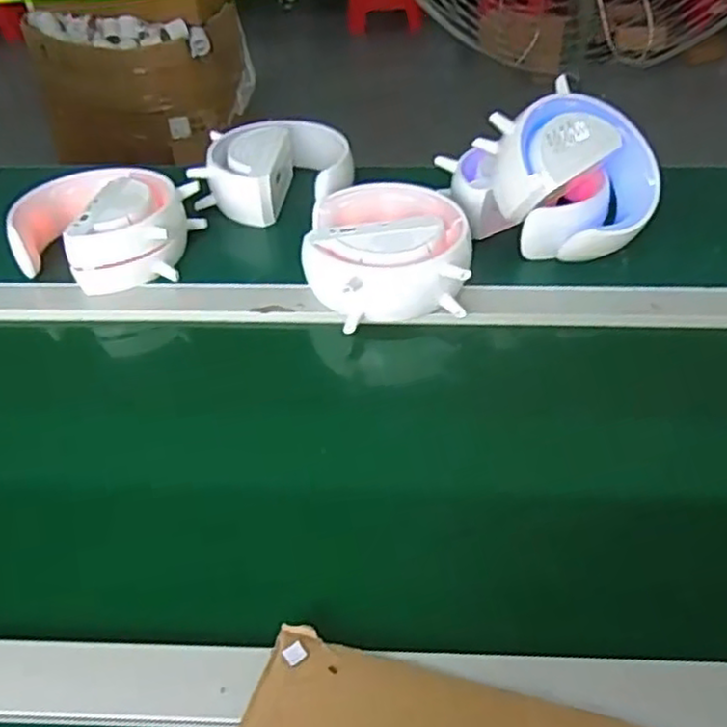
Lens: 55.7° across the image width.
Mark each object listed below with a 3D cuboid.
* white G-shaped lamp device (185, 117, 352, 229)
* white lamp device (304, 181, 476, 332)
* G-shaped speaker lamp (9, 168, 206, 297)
[{"bbox_3d":[-0.091,-0.210,0.748,0.154,0.055,0.151,-1,42,1],"label":"white G-shaped lamp device"},{"bbox_3d":[0.021,-0.097,0.629,0.151,0.064,0.155,3,42,6],"label":"white lamp device"},{"bbox_3d":[-0.244,-0.125,0.657,0.151,0.067,0.137,5,43,7],"label":"G-shaped speaker lamp"}]

